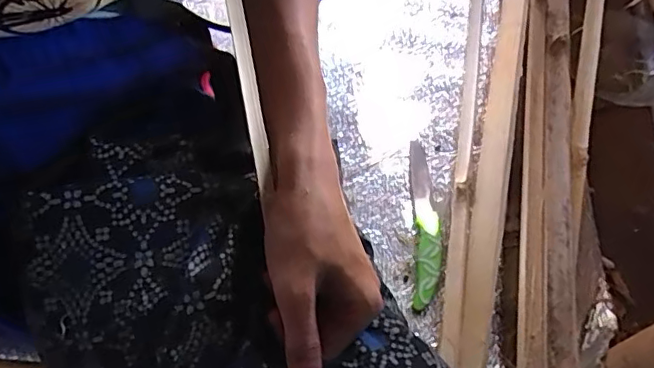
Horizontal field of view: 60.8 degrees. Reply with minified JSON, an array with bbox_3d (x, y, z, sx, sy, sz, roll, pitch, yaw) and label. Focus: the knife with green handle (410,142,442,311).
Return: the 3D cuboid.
[{"bbox_3d":[0.095,0.033,0.536,0.027,0.009,0.177,5,58,-1],"label":"knife with green handle"}]

